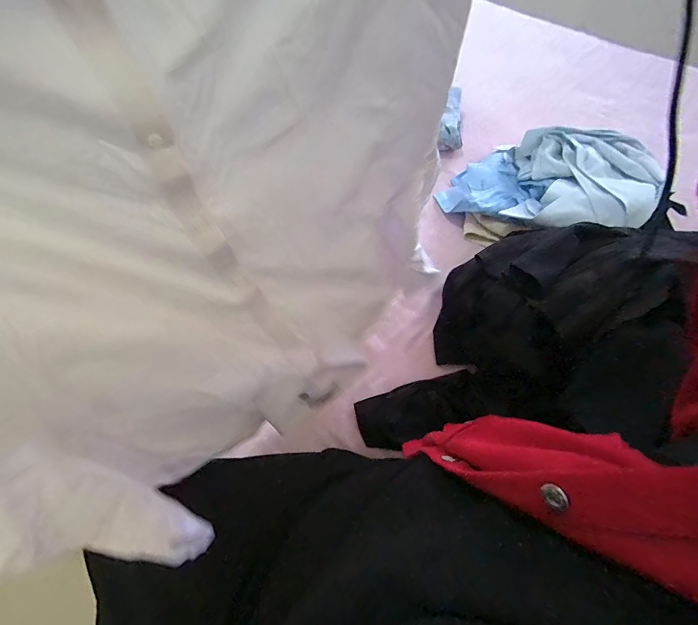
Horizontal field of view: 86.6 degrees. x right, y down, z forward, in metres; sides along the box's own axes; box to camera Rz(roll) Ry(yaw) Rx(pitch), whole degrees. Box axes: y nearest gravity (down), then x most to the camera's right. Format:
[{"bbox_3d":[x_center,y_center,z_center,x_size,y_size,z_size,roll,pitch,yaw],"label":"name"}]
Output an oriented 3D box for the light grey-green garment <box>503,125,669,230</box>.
[{"bbox_3d":[0.446,-0.253,0.714,0.254,0.071,0.256,17,62,11],"label":"light grey-green garment"}]

